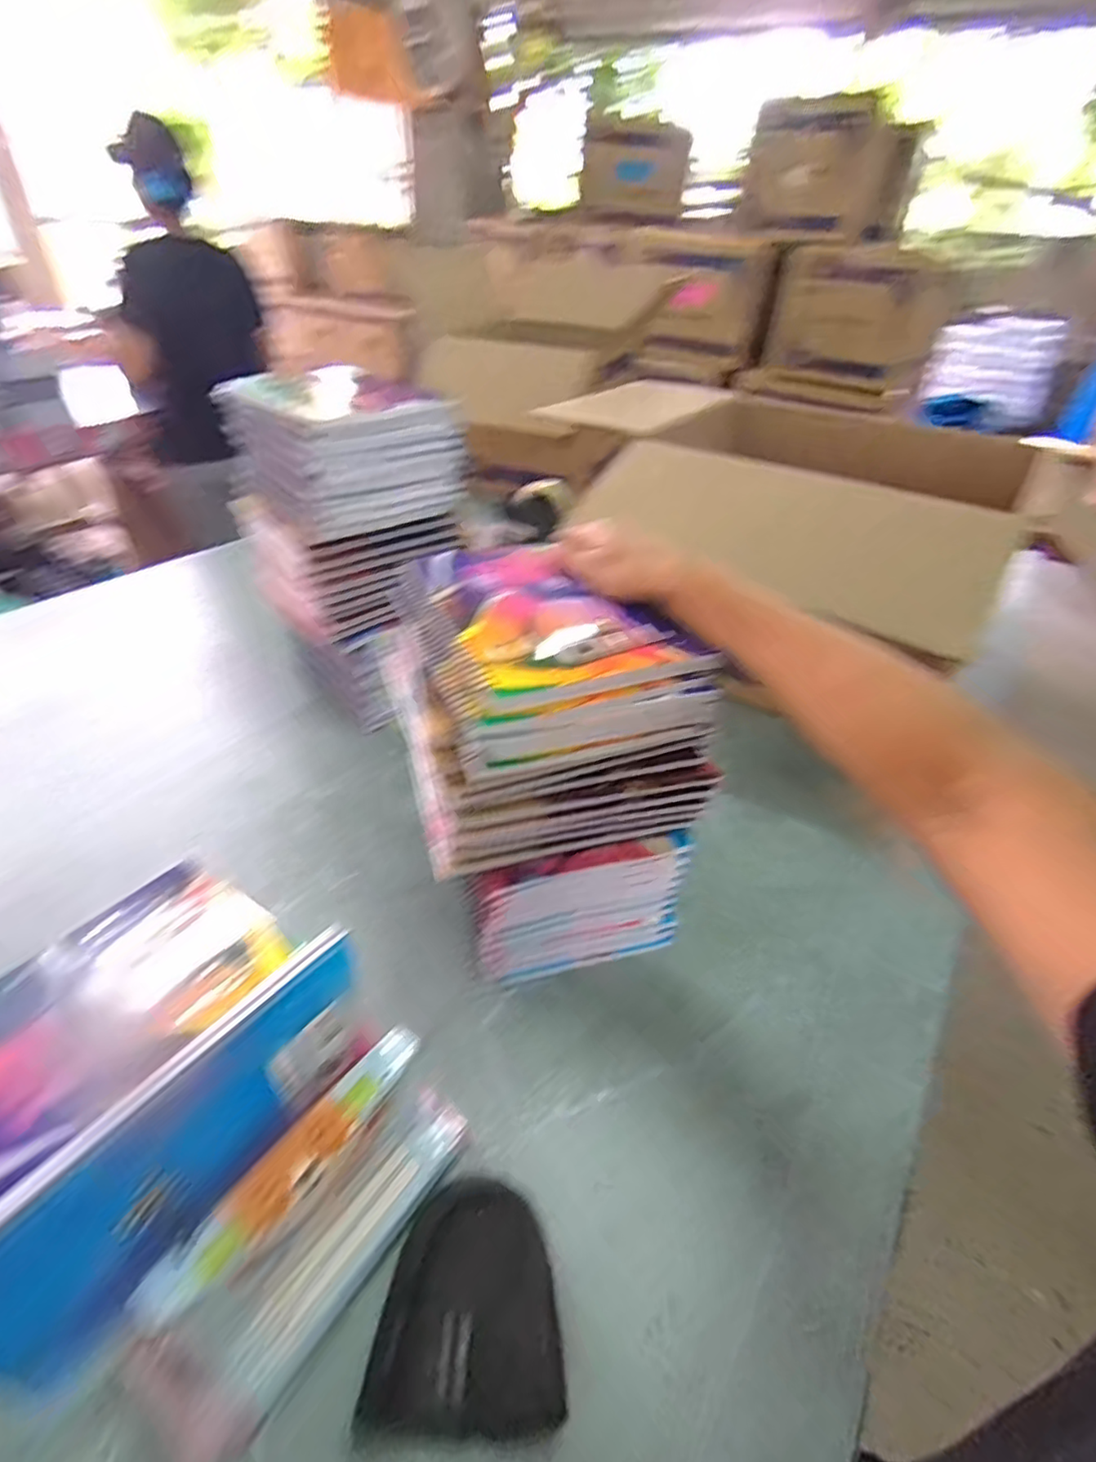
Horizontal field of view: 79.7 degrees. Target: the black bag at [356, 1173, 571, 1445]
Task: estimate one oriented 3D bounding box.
[{"bbox_3d":[-0.041,0.309,0.359,0.097,0.017,0.101,5,36,-1],"label":"black bag"}]

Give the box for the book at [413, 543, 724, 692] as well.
[{"bbox_3d":[-0.005,-0.085,0.446,0.134,0.014,0.200,-15,40,-22],"label":"book"}]

